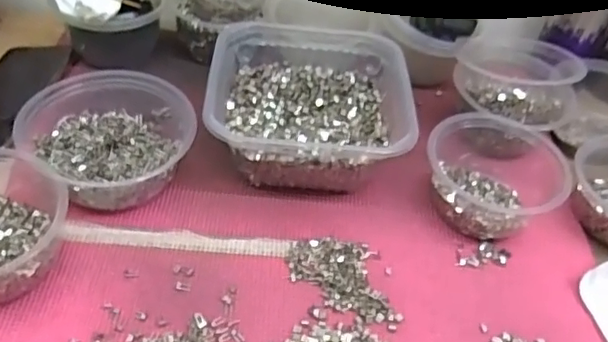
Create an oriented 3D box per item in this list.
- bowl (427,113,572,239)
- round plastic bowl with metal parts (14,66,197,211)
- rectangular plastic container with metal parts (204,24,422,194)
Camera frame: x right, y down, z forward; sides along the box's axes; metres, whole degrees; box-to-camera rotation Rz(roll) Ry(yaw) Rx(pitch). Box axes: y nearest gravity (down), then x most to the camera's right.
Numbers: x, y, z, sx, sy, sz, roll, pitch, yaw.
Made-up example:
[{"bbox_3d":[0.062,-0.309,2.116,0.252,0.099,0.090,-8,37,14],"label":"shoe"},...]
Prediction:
[{"bbox_3d":[0.163,-0.001,0.510,0.110,0.068,0.109,4,45,-4],"label":"bowl"},{"bbox_3d":[-0.161,-0.026,0.488,0.129,0.068,0.124,4,45,-4],"label":"round plastic bowl with metal parts"},{"bbox_3d":[0.003,-0.058,0.538,0.169,0.075,0.163,5,45,-4],"label":"rectangular plastic container with metal parts"}]

